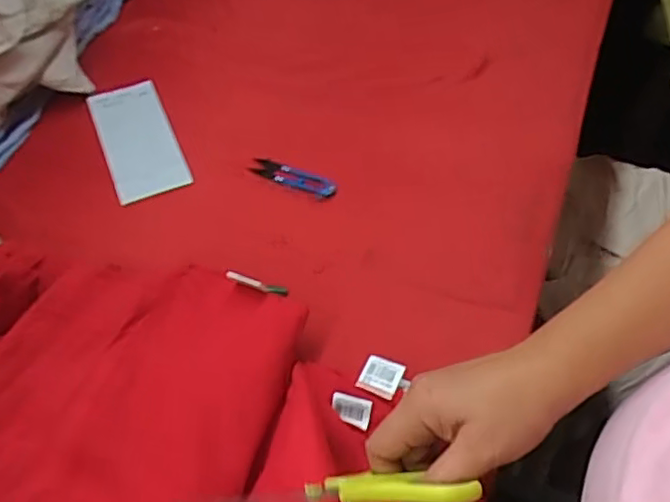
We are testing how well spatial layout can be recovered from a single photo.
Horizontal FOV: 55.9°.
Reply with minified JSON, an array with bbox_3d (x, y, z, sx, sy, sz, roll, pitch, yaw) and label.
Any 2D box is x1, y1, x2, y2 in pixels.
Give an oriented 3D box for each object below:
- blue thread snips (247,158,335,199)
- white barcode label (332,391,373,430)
[{"bbox_3d":[-0.045,-0.081,0.689,0.099,0.010,0.025,19,57,18],"label":"blue thread snips"},{"bbox_3d":[0.013,0.130,0.517,0.033,0.004,0.022,13,83,17],"label":"white barcode label"}]

